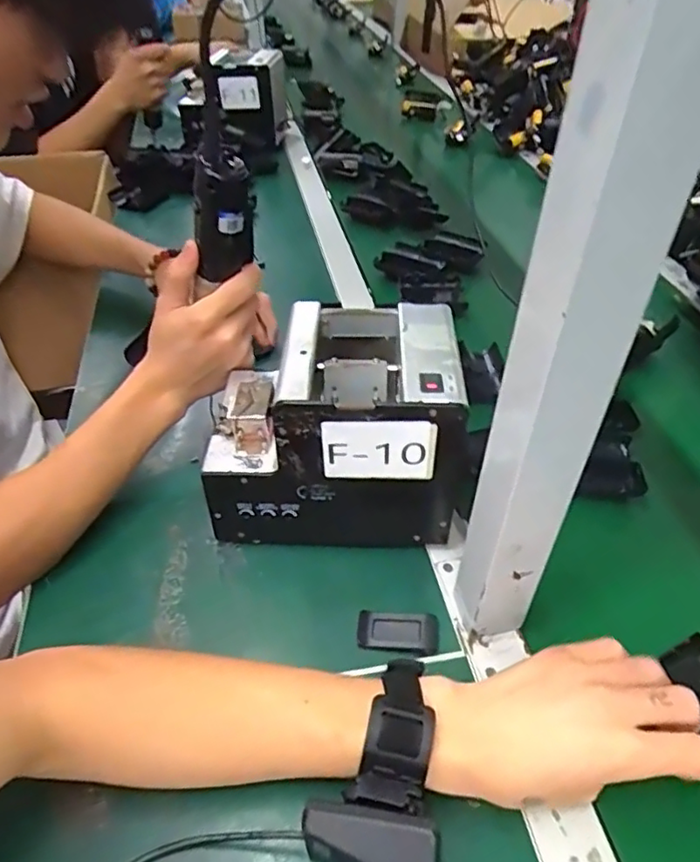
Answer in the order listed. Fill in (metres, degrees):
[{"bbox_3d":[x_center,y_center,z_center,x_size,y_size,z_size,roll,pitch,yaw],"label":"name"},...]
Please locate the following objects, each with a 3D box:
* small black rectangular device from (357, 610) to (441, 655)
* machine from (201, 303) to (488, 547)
[{"bbox_3d":[0.033,0.140,0.425,0.056,0.007,0.027,3,42,4],"label":"small black rectangular device"},{"bbox_3d":[-0.014,-0.003,0.480,0.178,0.151,0.125,1,42,0],"label":"machine"}]

